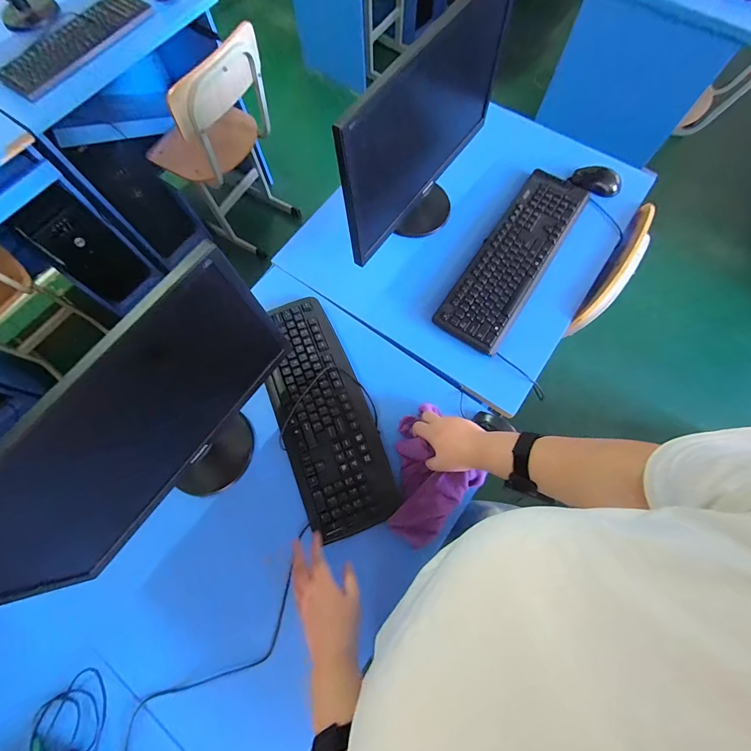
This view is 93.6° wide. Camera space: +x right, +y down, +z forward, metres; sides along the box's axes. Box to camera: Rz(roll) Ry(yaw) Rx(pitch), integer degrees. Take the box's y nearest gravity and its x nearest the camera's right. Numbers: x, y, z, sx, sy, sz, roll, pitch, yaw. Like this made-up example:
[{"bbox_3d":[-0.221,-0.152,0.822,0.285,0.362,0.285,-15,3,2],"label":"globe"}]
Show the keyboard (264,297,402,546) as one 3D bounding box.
[{"bbox_3d":[-0.103,0.059,0.651,0.163,0.023,0.437,-22,72,-8],"label":"keyboard"}]

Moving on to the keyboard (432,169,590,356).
[{"bbox_3d":[0.305,-0.263,0.762,0.134,0.025,0.485,33,74,11],"label":"keyboard"}]

